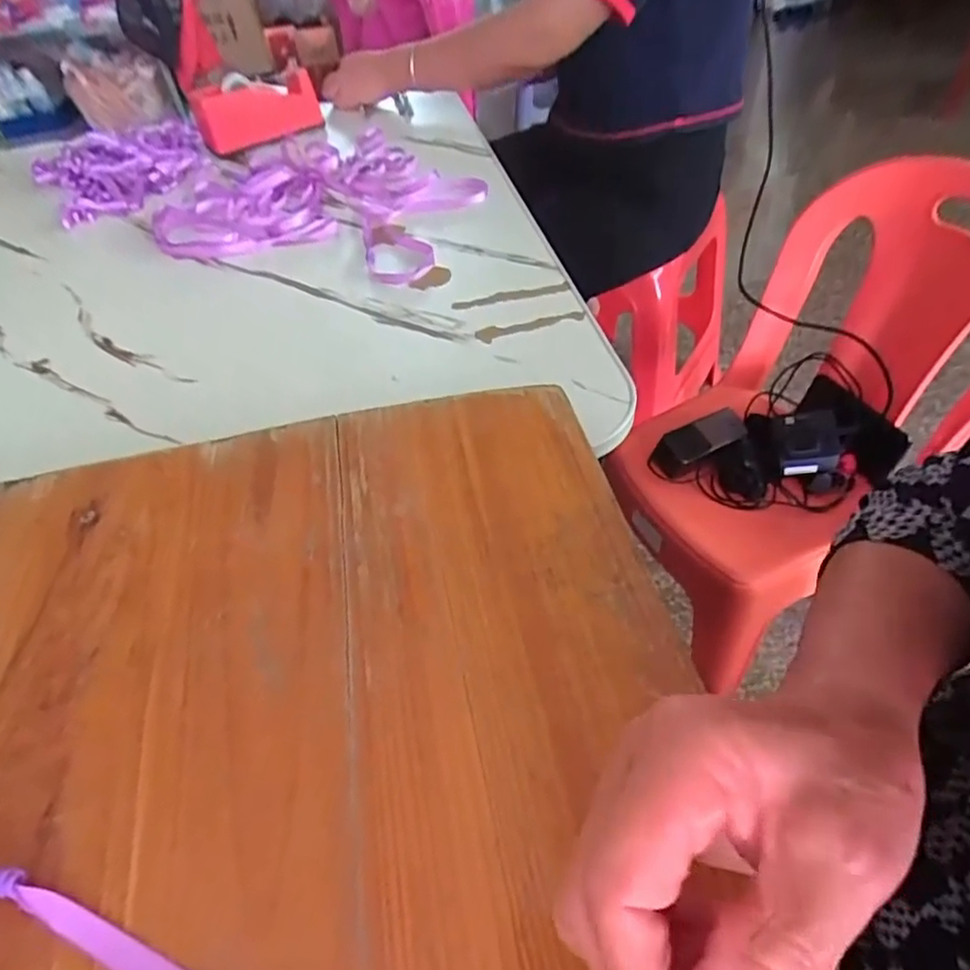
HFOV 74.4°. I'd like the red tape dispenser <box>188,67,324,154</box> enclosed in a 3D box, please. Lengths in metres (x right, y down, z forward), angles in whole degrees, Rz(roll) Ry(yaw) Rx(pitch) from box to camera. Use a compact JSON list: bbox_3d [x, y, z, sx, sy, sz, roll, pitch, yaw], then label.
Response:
[{"bbox_3d":[-0.289,-0.479,0.819,0.152,0.063,0.044,-23,50,-14],"label":"red tape dispenser"}]

